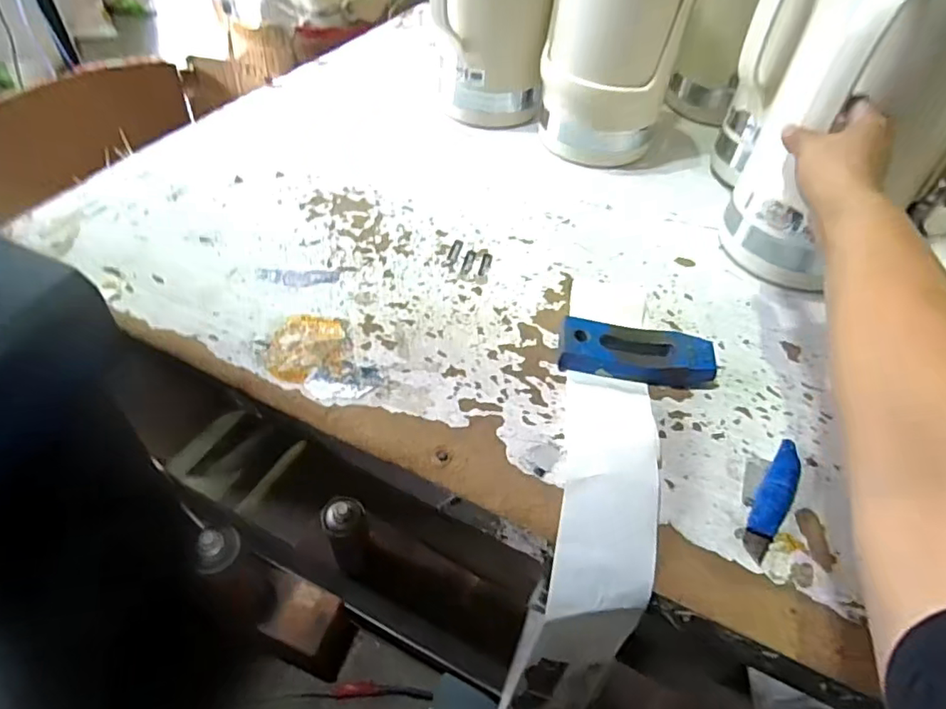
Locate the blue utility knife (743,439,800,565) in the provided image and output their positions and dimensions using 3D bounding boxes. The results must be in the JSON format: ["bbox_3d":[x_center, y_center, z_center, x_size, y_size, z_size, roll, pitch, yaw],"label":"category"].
[{"bbox_3d":[0.235,0.110,0.444,0.024,0.016,0.117,31,53,20],"label":"blue utility knife"}]

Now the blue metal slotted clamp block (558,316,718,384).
[{"bbox_3d":[0.149,0.000,0.523,0.135,0.030,0.052,10,49,2],"label":"blue metal slotted clamp block"}]

